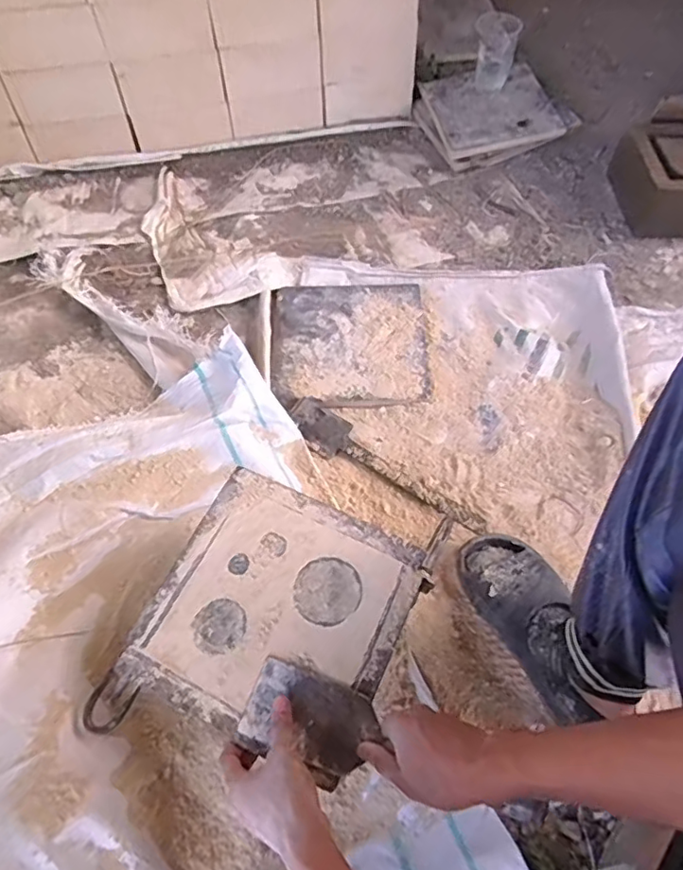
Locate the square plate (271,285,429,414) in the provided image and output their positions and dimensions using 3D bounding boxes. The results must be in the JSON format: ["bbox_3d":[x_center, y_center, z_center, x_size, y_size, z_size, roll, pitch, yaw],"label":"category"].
[{"bbox_3d":[0.014,-0.154,0.920,0.248,0.015,0.246,-2,58,-1],"label":"square plate"}]

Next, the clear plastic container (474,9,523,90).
[{"bbox_3d":[0.316,-0.784,1.163,0.084,0.132,0.074,8,59,8],"label":"clear plastic container"}]

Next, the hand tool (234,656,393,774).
[{"bbox_3d":[-0.029,0.263,0.523,0.120,0.014,0.076,17,60,10],"label":"hand tool"}]

